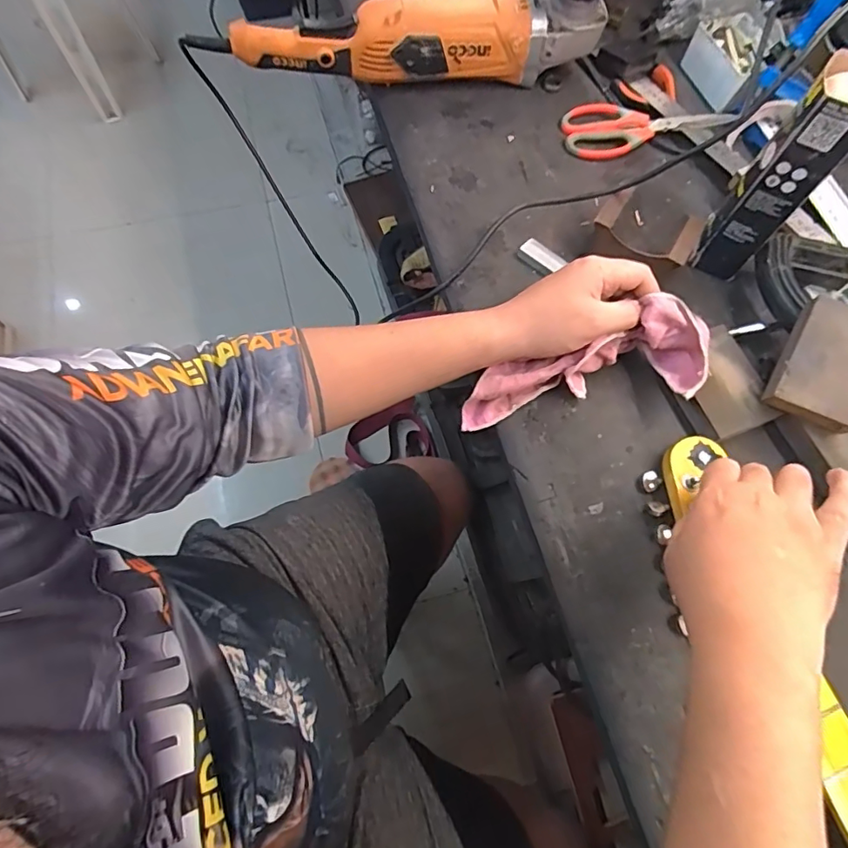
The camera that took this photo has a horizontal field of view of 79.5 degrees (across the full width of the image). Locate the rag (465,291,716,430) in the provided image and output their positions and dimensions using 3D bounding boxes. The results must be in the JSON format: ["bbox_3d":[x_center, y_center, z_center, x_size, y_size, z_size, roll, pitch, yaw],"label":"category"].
[{"bbox_3d":[0.143,-0.041,0.470,0.220,0.050,0.082,-17,69,7],"label":"rag"}]

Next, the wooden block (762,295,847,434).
[{"bbox_3d":[0.350,-0.052,0.438,0.073,0.020,0.102,27,86,9],"label":"wooden block"}]

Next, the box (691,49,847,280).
[{"bbox_3d":[0.327,-0.224,0.469,0.057,0.181,0.075,41,73,13],"label":"box"}]

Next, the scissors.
[{"bbox_3d":[0.267,-0.363,0.611,0.203,0.016,0.074,-12,70,-7],"label":"scissors"}]

